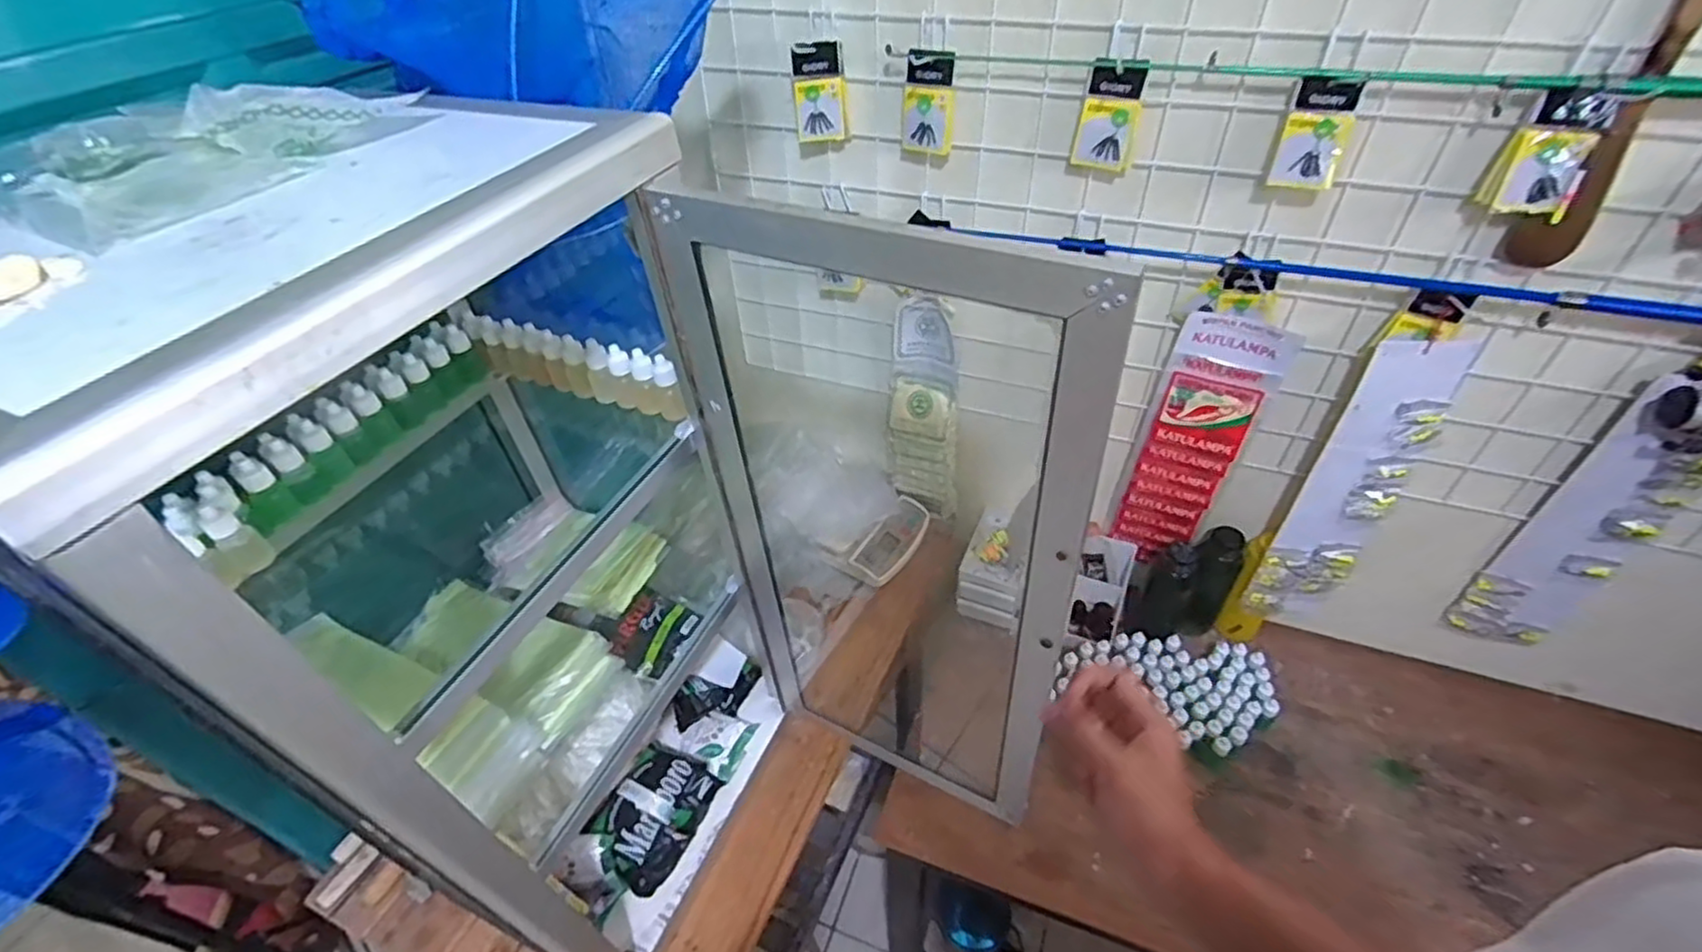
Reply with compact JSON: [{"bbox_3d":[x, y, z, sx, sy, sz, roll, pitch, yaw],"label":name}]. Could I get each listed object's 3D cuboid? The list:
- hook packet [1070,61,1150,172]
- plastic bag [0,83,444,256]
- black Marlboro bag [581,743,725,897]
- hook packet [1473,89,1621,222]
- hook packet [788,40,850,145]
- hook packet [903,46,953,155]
[{"bbox_3d":[0.250,-0.347,0.693,0.056,0.094,0.023,12,45,15],"label":"hook packet"},{"bbox_3d":[-0.353,-0.194,0.404,0.117,0.032,0.206,24,49,25],"label":"plastic bag"},{"bbox_3d":[-0.204,0.345,0.746,0.079,0.063,0.132,16,46,19],"label":"black Marlboro bag"},{"bbox_3d":[0.570,-0.262,0.584,0.060,0.116,0.022,28,74,29],"label":"hook packet"},{"bbox_3d":[-0.033,-0.412,0.771,0.056,0.094,0.030,-2,43,0],"label":"hook packet"},{"bbox_3d":[0.079,-0.387,0.743,0.051,0.094,0.018,5,44,8],"label":"hook packet"}]

